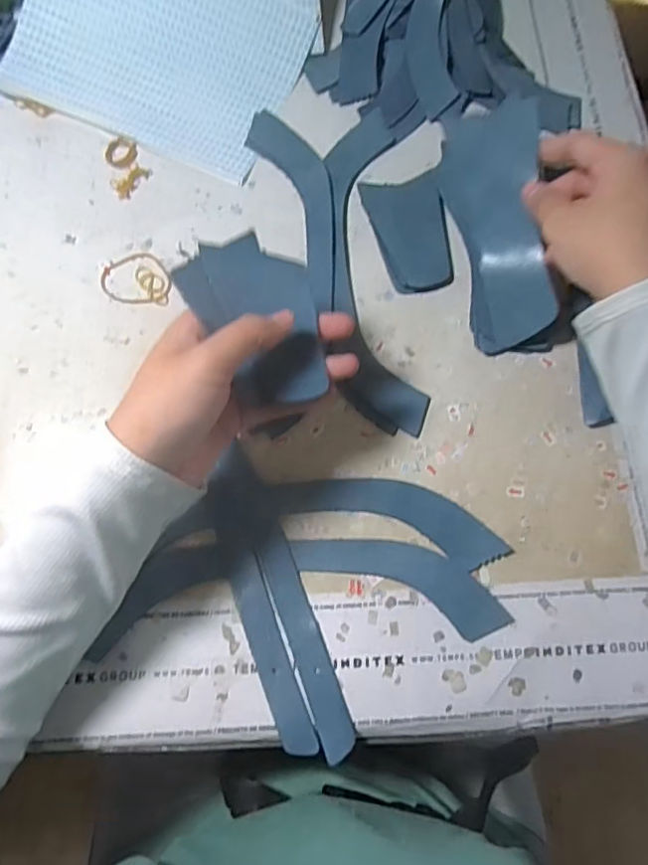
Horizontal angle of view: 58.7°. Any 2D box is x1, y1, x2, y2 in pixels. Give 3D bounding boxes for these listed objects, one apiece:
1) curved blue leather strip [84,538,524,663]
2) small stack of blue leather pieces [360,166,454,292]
[{"bbox_3d":[-0.011,0.091,0.328,0.223,0.010,0.058,-1,73,-1],"label":"curved blue leather strip"},{"bbox_3d":[0.062,-0.140,0.402,0.053,0.006,0.088,-10,73,-4],"label":"small stack of blue leather pieces"}]

